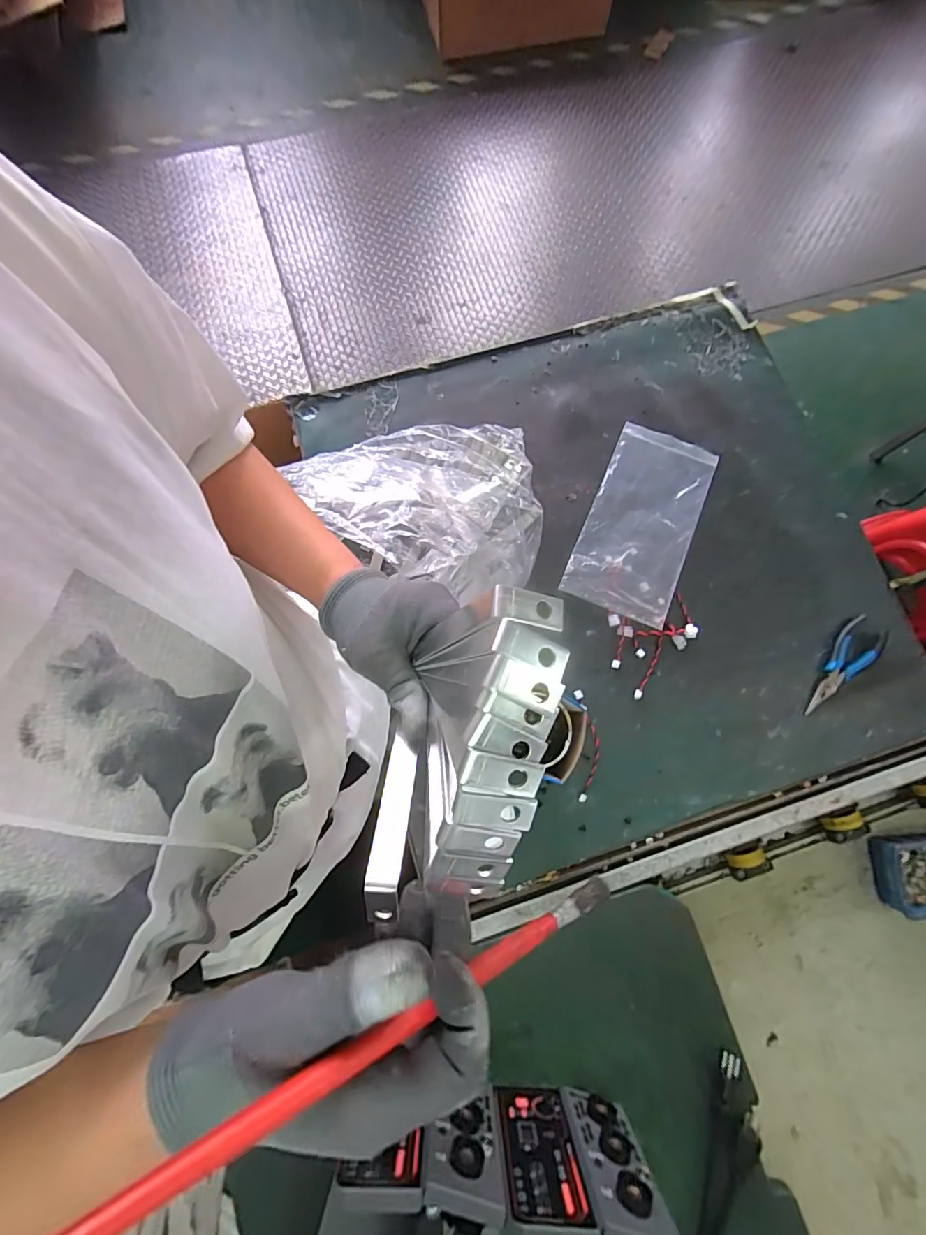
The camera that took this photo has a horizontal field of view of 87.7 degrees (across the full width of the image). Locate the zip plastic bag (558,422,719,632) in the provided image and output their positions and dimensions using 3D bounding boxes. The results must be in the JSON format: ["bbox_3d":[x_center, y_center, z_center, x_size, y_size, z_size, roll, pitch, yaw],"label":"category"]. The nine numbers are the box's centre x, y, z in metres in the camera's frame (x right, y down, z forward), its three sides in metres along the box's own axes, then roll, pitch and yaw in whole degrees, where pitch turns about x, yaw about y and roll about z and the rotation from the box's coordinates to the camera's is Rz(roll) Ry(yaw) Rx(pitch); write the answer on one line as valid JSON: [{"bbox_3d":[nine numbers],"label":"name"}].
[{"bbox_3d":[0.265,-0.143,0.711,0.151,0.014,0.296,24,78,5],"label":"zip plastic bag"}]

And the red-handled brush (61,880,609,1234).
[{"bbox_3d":[-0.009,0.167,0.212,0.262,0.010,0.013,0,73,-42],"label":"red-handled brush"}]

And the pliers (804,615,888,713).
[{"bbox_3d":[0.520,0.067,0.665,0.054,0.010,0.157,44,80,9],"label":"pliers"}]

